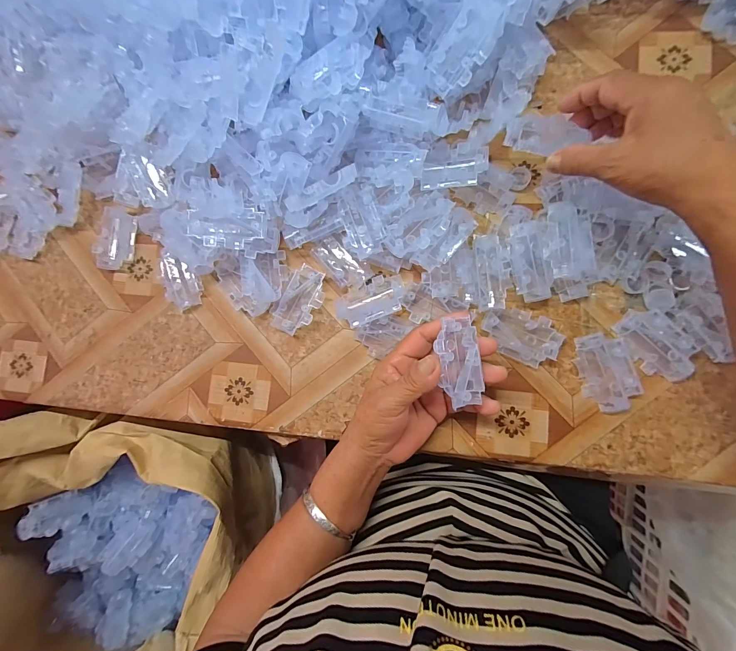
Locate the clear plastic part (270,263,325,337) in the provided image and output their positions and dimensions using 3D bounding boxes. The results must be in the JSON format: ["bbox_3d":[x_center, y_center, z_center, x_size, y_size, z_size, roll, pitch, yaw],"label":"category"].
[{"bbox_3d":[-0.066,-0.024,0.332,0.036,0.013,0.068,28,88,9],"label":"clear plastic part"}]

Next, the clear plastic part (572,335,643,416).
[{"bbox_3d":[0.211,0.041,0.295,0.042,0.014,0.068,-14,83,6],"label":"clear plastic part"}]

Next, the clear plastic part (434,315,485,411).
[{"bbox_3d":[0.070,0.029,0.256,0.031,0.023,0.060,-3,84,7],"label":"clear plastic part"}]

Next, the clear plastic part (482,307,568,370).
[{"bbox_3d":[0.140,0.009,0.306,0.068,0.014,0.042,26,88,9],"label":"clear plastic part"}]

